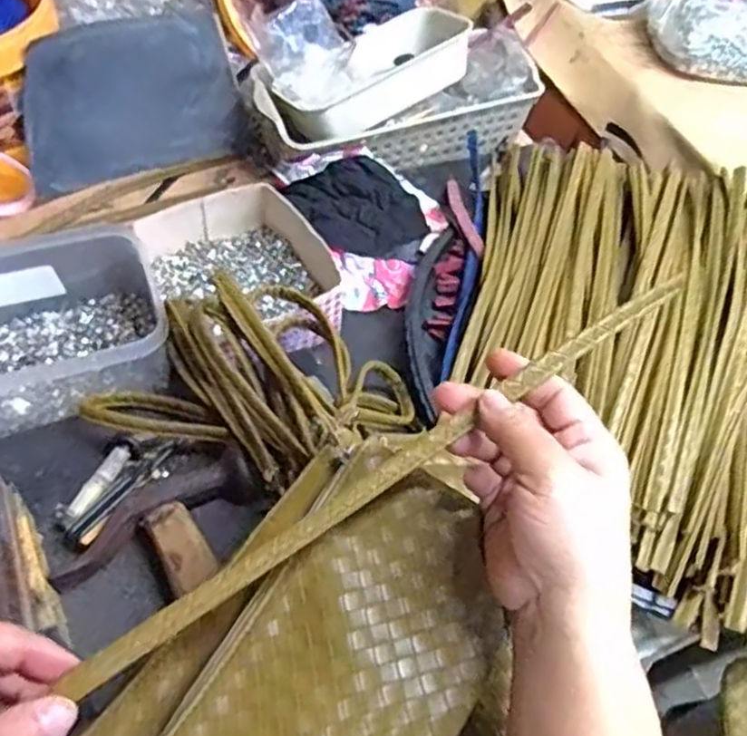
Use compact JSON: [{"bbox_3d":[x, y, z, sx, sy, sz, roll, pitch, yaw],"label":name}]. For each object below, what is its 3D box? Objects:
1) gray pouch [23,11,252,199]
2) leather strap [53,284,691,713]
[{"bbox_3d":[-0.232,-0.262,0.696,0.215,0.145,0.036,-23,23,-28],"label":"gray pouch"},{"bbox_3d":[0.014,0.042,0.312,0.309,0.017,0.014,-32,61,-14],"label":"leather strap"}]

